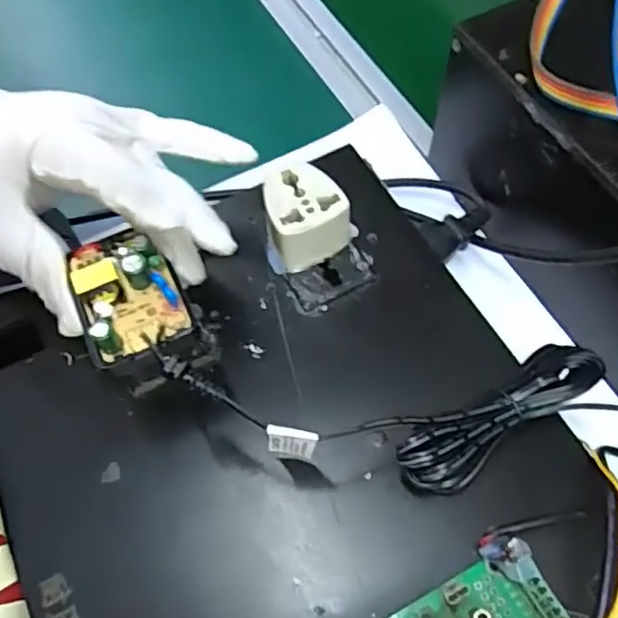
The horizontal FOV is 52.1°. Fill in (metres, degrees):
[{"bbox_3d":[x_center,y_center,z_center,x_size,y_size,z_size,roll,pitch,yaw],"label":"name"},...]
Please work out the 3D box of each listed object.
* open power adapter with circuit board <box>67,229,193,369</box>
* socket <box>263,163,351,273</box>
[{"bbox_3d":[-0.070,-0.004,0.247,0.038,0.020,0.046,-18,83,-14],"label":"open power adapter with circuit board"},{"bbox_3d":[-0.001,-0.044,0.306,0.041,0.037,0.037,-15,61,-7],"label":"socket"}]

